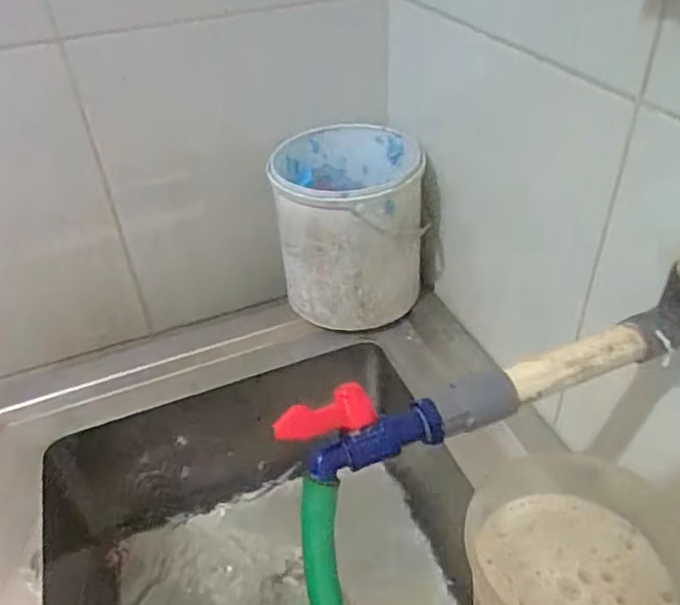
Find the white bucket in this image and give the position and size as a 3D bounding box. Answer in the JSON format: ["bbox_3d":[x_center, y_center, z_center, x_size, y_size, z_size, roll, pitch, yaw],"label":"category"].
[{"bbox_3d":[0.012,-0.091,0.768,0.172,0.191,0.181,-3,39,1],"label":"white bucket"}]

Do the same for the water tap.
[{"bbox_3d":[0.010,0.074,0.346,0.096,0.050,0.026,-13,15,-22],"label":"water tap"}]

